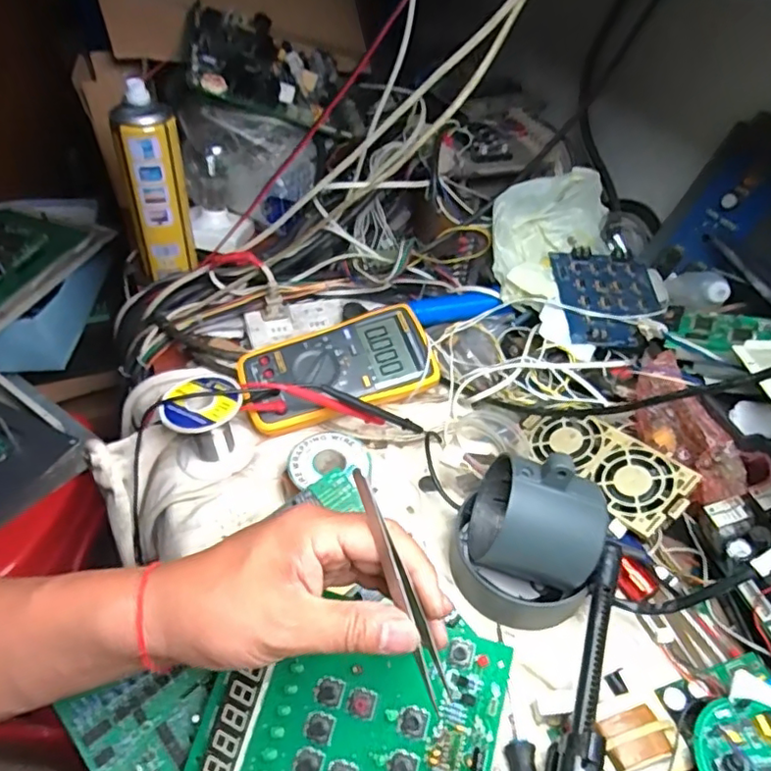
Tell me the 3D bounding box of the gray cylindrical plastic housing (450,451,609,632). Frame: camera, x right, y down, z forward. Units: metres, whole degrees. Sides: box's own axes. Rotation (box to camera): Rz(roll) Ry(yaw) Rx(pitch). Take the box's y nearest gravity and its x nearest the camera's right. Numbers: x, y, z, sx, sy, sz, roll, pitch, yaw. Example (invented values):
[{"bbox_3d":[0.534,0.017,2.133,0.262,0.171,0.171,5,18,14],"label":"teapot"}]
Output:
[{"bbox_3d":[0.101,0.108,0.423,0.103,0.115,0.074,28,50,21],"label":"gray cylindrical plastic housing"}]

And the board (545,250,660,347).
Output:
[{"bbox_3d":[0.229,-0.083,0.597,0.102,0.015,0.132,2,57,-5],"label":"board"}]

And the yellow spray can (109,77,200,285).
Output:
[{"bbox_3d":[-0.257,-0.224,0.657,0.067,0.191,0.069,-14,48,-18],"label":"yellow spray can"}]

